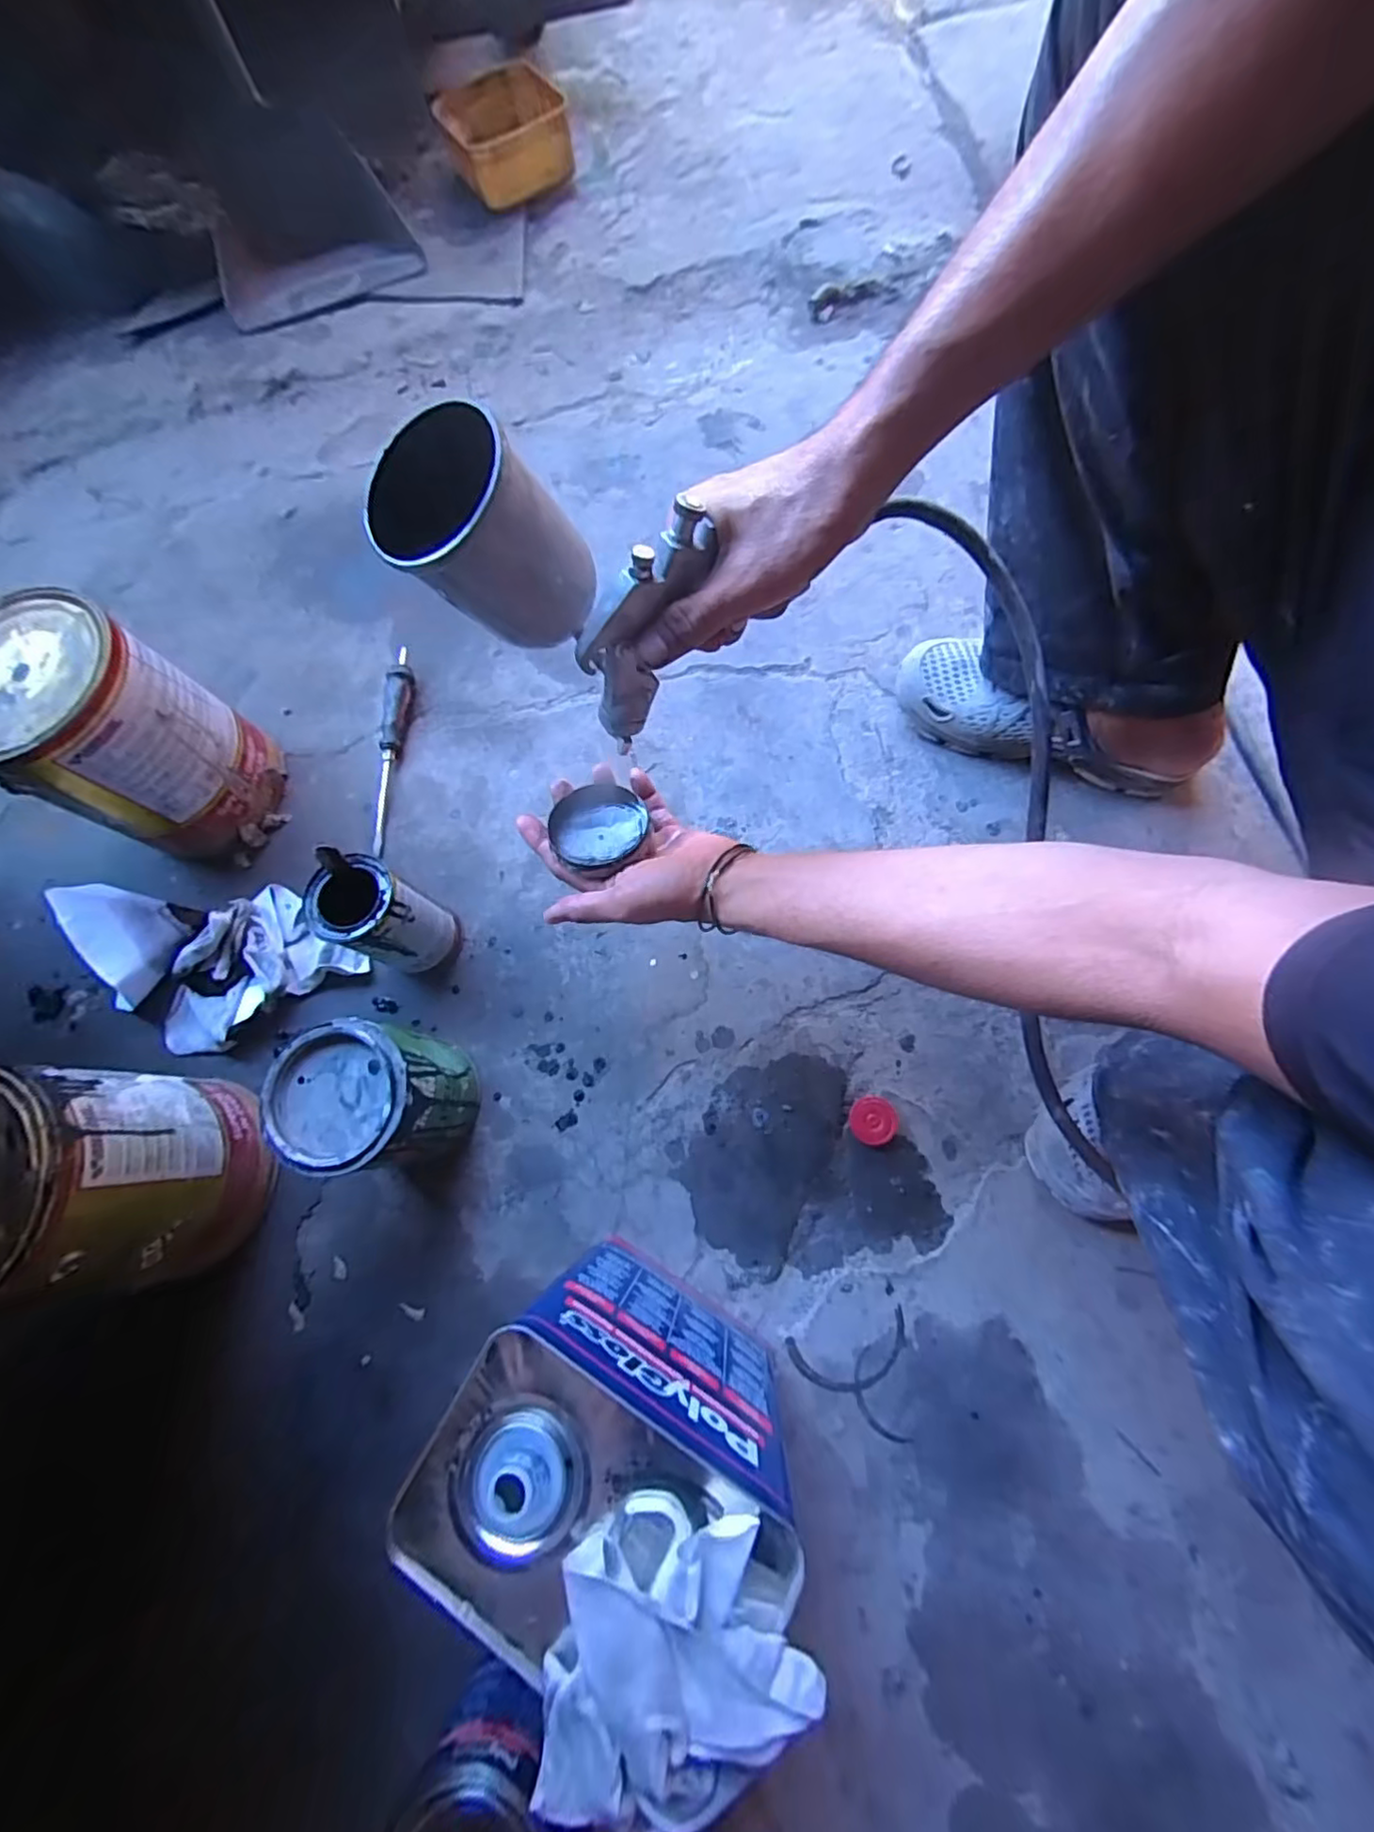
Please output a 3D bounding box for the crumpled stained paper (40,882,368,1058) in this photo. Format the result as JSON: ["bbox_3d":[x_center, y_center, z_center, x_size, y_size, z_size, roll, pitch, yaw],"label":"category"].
[{"bbox_3d":[-0.438,0.041,0.615,0.255,0.089,0.161,-6,74,3],"label":"crumpled stained paper"}]

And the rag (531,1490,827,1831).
[{"bbox_3d":[-0.002,0.295,0.258,0.106,0.050,0.091,5,76,7],"label":"rag"}]

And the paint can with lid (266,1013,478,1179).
[{"bbox_3d":[-0.242,0.143,0.521,0.104,0.137,0.103,-17,74,0],"label":"paint can with lid"}]

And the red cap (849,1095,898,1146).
[{"bbox_3d":[0.157,0.172,0.548,0.040,0.014,0.038,-1,76,6],"label":"red cap"}]

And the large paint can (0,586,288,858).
[{"bbox_3d":[-0.522,-0.163,0.618,0.177,0.209,0.157,27,78,11],"label":"large paint can"}]

